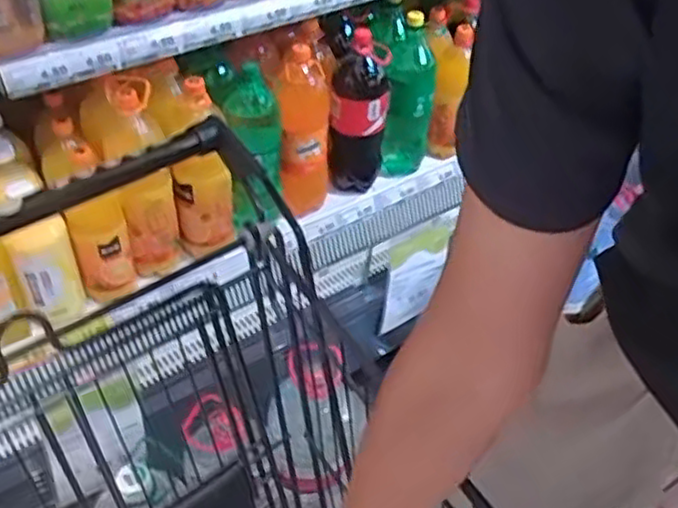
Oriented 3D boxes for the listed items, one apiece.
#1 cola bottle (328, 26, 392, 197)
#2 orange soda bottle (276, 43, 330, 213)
[{"bbox_3d":[0.035,-0.252,1.326,0.099,0.314,0.097,5,43,1],"label":"cola bottle"},{"bbox_3d":[-0.063,-0.211,1.277,0.094,0.296,0.082,2,43,-2],"label":"orange soda bottle"}]

